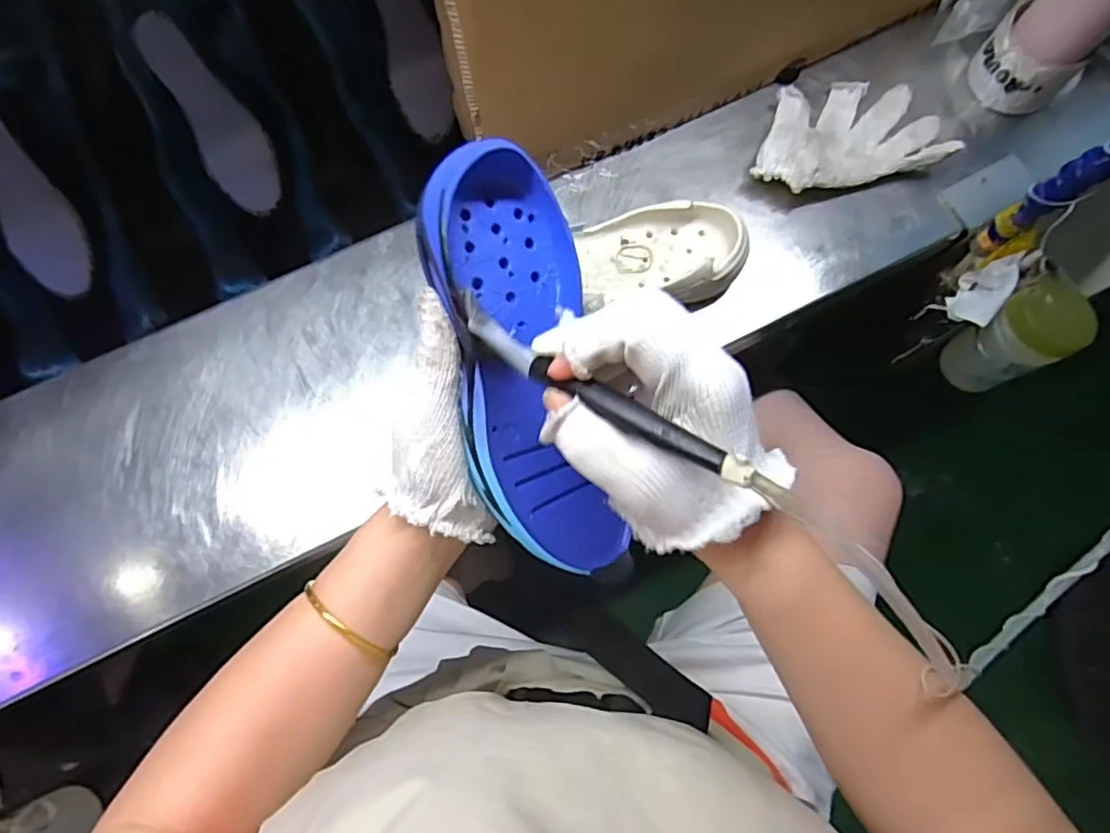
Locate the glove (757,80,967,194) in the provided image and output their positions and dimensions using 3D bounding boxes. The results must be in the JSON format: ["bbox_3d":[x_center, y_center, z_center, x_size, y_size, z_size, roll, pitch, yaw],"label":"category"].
[{"bbox_3d":[0.262,-0.262,0.578,0.172,0.036,0.105,-12,73,-5],"label":"glove"}]

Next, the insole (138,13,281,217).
[{"bbox_3d":[-0.332,-0.293,0.611,0.061,0.010,0.193,-33,102,-8],"label":"insole"}]

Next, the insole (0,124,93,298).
[{"bbox_3d":[-0.496,-0.206,0.580,0.057,0.016,0.194,-24,108,-6],"label":"insole"}]

